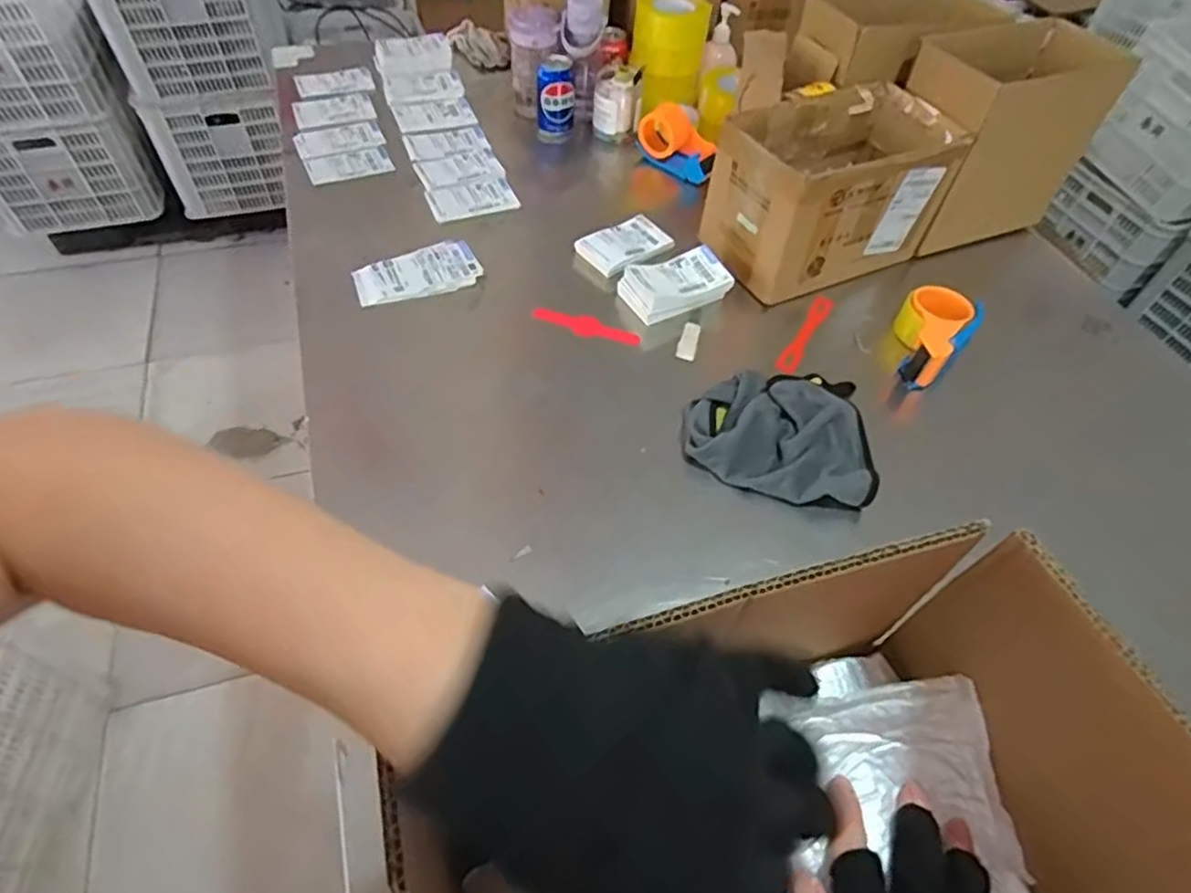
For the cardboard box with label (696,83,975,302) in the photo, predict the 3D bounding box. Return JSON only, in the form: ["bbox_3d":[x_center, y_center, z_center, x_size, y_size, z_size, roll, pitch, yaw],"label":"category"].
[{"bbox_3d":[0.320,-0.354,0.934,0.276,0.193,0.163,-19,56,-18],"label":"cardboard box with label"}]

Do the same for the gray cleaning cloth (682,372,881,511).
[{"bbox_3d":[0.224,-0.017,0.793,0.232,0.062,0.193,0,53,-4],"label":"gray cleaning cloth"}]

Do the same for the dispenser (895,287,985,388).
[{"bbox_3d":[0.444,-0.147,0.895,0.097,0.069,0.131,32,57,19],"label":"dispenser"}]

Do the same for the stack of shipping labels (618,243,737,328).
[{"bbox_3d":[0.110,-0.229,0.940,0.145,0.045,0.082,-19,56,-18],"label":"stack of shipping labels"}]

